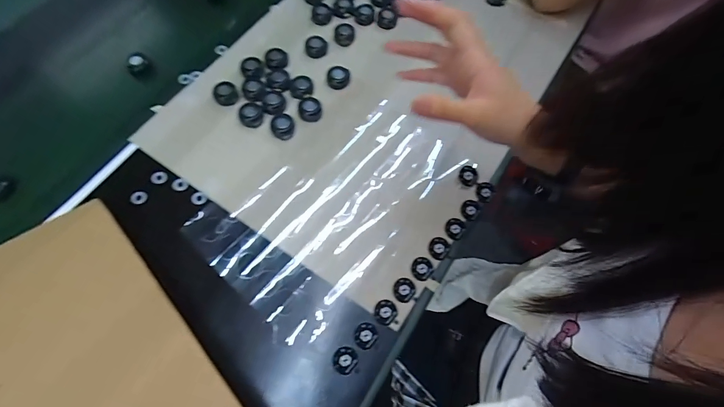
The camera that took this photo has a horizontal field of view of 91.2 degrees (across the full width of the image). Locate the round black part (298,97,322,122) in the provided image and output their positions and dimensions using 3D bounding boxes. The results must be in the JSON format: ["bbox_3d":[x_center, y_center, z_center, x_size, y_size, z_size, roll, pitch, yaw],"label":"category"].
[{"bbox_3d":[-0.062,-0.114,0.425,0.027,0.009,0.032,2,69,-1],"label":"round black part"}]

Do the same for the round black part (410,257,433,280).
[{"bbox_3d":[0.062,0.067,0.367,0.021,0.004,0.023,1,69,-2],"label":"round black part"}]

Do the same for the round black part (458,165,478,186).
[{"bbox_3d":[0.121,-0.032,0.400,0.021,0.010,0.024,28,71,9],"label":"round black part"}]

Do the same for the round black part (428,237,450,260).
[{"bbox_3d":[0.081,0.047,0.375,0.021,0.004,0.023,1,69,-2],"label":"round black part"}]

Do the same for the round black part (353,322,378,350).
[{"bbox_3d":[0.003,0.127,0.340,0.022,0.004,0.023,1,69,-2],"label":"round black part"}]

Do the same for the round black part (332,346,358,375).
[{"bbox_3d":[-0.016,0.146,0.331,0.022,0.004,0.024,1,69,-2],"label":"round black part"}]

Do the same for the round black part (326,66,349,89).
[{"bbox_3d":[-0.030,-0.158,0.446,0.028,0.010,0.029,1,69,-2],"label":"round black part"}]

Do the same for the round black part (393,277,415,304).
[{"bbox_3d":[0.042,0.087,0.357,0.022,0.004,0.024,1,69,-2],"label":"round black part"}]

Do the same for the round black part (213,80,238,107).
[{"bbox_3d":[-0.164,-0.132,0.427,0.028,0.009,0.030,1,69,-2],"label":"round black part"}]

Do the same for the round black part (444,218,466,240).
[{"bbox_3d":[0.101,0.027,0.384,0.021,0.004,0.024,31,71,10],"label":"round black part"}]

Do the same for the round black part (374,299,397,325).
[{"bbox_3d":[0.024,0.107,0.348,0.021,0.004,0.023,1,69,-2],"label":"round black part"}]

